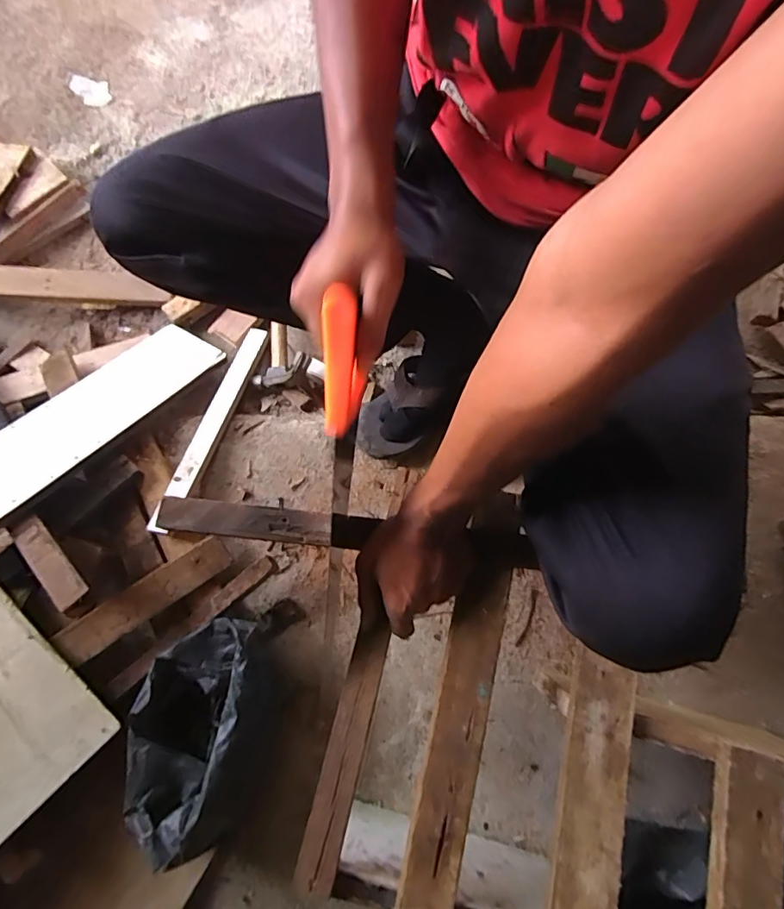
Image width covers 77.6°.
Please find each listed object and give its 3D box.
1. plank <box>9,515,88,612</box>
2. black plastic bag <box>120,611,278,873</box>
[{"bbox_3d":[-0.384,0.118,0.543,0.144,0.012,0.035,33,72,28],"label":"plank"},{"bbox_3d":[-0.216,0.296,0.531,0.140,0.094,0.228,5,73,3],"label":"black plastic bag"}]

